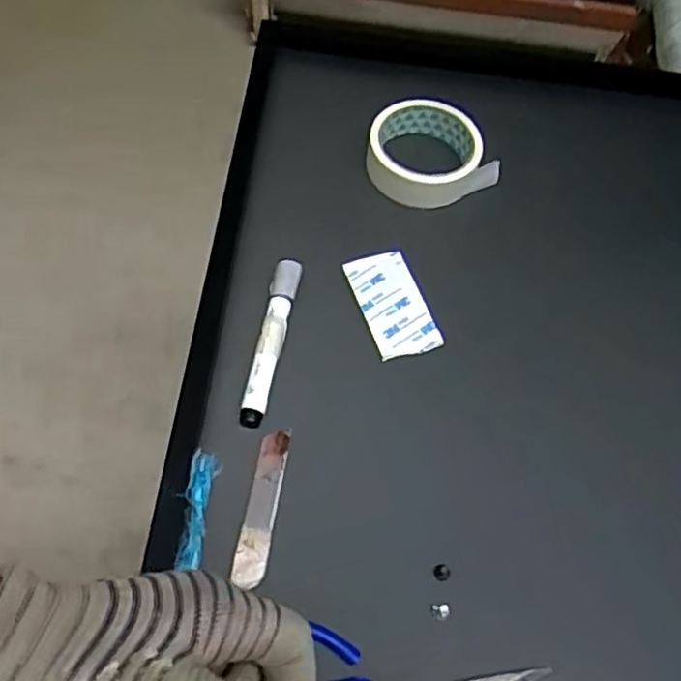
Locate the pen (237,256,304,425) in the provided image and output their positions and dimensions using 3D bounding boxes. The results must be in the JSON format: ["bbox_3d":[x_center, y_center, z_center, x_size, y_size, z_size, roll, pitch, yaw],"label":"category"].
[{"bbox_3d":[-0.050,-0.001,0.496,0.018,0.017,0.132,11,59,2],"label":"pen"}]

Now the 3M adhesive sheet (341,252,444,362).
[{"bbox_3d":[0.040,-0.028,0.537,0.049,0.008,0.089,-14,62,-12],"label":"3M adhesive sheet"}]

